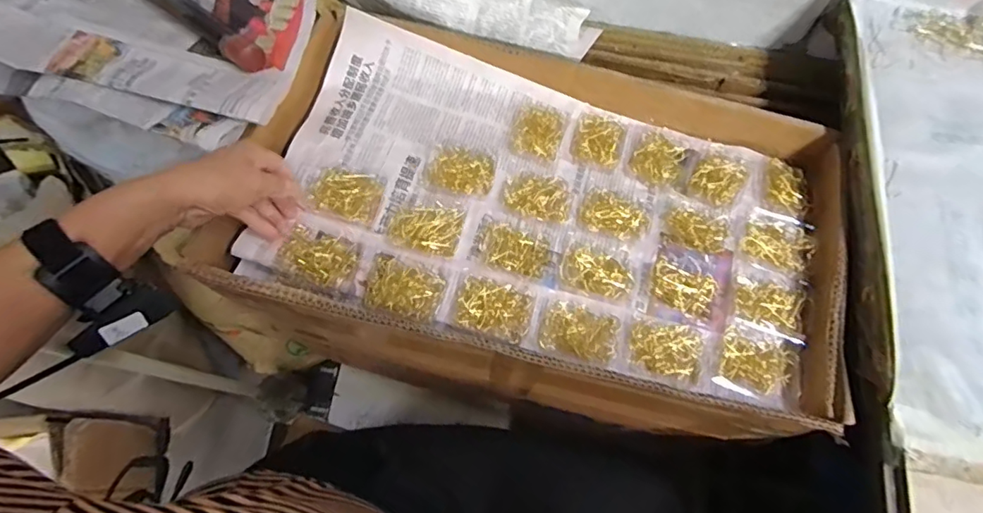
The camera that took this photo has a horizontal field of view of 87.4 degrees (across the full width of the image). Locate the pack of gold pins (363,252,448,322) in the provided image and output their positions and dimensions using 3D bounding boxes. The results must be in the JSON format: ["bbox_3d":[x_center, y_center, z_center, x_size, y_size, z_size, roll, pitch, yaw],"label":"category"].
[{"bbox_3d":[-0.081,0.029,0.475,0.071,0.014,0.053,18,70,7],"label":"pack of gold pins"}]

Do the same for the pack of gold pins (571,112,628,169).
[{"bbox_3d":[0.121,-0.133,0.573,0.054,0.007,0.067,16,70,6],"label":"pack of gold pins"}]

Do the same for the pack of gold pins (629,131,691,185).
[{"bbox_3d":[0.185,-0.110,0.566,0.054,0.008,0.063,27,71,10],"label":"pack of gold pins"}]

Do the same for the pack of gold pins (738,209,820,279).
[{"bbox_3d":[0.297,-0.015,0.533,0.067,0.014,0.069,27,71,10],"label":"pack of gold pins"}]

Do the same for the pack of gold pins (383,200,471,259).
[{"bbox_3d":[-0.064,-0.030,0.505,0.069,0.010,0.053,12,69,5],"label":"pack of gold pins"}]

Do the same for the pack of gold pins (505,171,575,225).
[{"bbox_3d":[0.049,-0.062,0.532,0.070,0.008,0.049,13,69,5],"label":"pack of gold pins"}]

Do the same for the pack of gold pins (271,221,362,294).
[{"bbox_3d":[-0.162,-0.003,0.476,0.069,0.022,0.053,23,71,9],"label":"pack of gold pins"}]

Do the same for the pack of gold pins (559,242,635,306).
[{"bbox_3d":[0.105,0.015,0.507,0.072,0.016,0.052,19,70,7],"label":"pack of gold pins"}]

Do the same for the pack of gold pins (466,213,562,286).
[{"bbox_3d":[0.024,-0.006,0.507,0.085,0.017,0.055,19,70,7],"label":"pack of gold pins"}]

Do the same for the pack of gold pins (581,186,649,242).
[{"bbox_3d":[0.128,-0.044,0.533,0.067,0.011,0.045,22,70,8],"label":"pack of gold pins"}]

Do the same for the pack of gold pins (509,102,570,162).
[{"bbox_3d":[0.053,-0.140,0.561,0.053,0.016,0.067,17,70,6],"label":"pack of gold pins"}]

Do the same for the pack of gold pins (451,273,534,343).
[{"bbox_3d":[0.002,0.047,0.474,0.068,0.012,0.051,16,70,6],"label":"pack of gold pins"}]

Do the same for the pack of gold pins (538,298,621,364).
[{"bbox_3d":[0.082,0.068,0.473,0.069,0.017,0.050,14,70,6],"label":"pack of gold pins"}]

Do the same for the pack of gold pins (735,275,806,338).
[{"bbox_3d":[0.271,0.046,0.501,0.064,0.009,0.050,19,70,7],"label":"pack of gold pins"}]

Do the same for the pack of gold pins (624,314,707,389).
[{"bbox_3d":[0.162,0.087,0.475,0.072,0.015,0.057,16,70,6],"label":"pack of gold pins"}]

